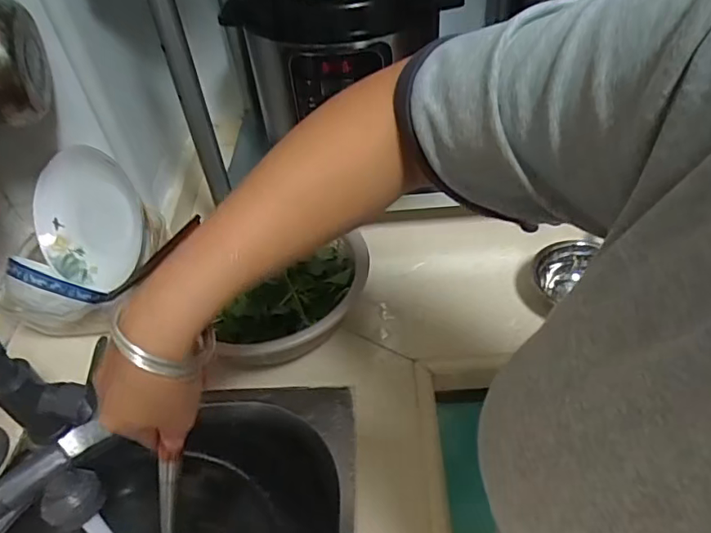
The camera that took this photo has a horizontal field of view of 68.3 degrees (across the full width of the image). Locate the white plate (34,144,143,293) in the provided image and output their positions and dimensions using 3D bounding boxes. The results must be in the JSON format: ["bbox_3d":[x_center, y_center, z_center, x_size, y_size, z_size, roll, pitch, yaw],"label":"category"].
[{"bbox_3d":[-0.398,-0.078,0.770,0.183,0.201,0.033,30,26,6],"label":"white plate"}]

